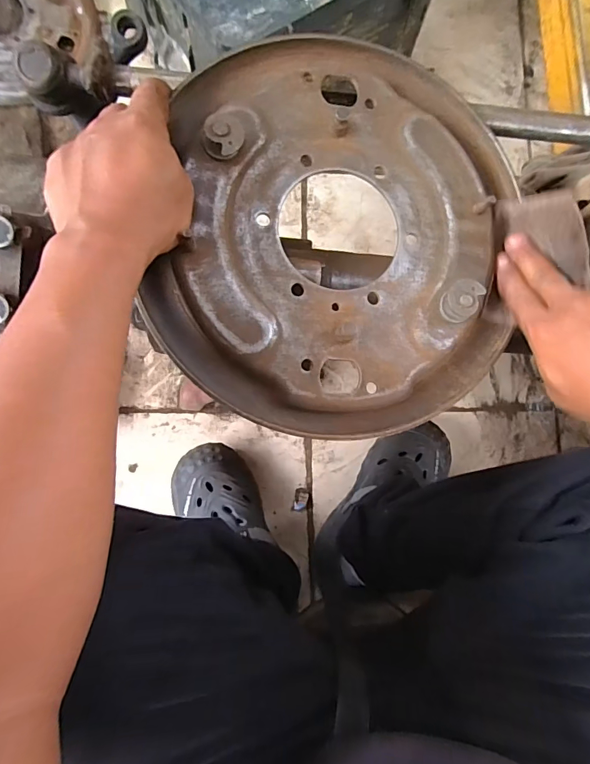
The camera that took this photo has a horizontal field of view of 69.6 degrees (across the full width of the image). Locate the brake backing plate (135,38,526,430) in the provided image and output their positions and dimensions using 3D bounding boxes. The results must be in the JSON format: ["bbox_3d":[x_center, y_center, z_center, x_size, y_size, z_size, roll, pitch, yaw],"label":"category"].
[{"bbox_3d":[0.038,-0.111,0.320,0.258,0.039,0.294,8,82,-3],"label":"brake backing plate"}]

